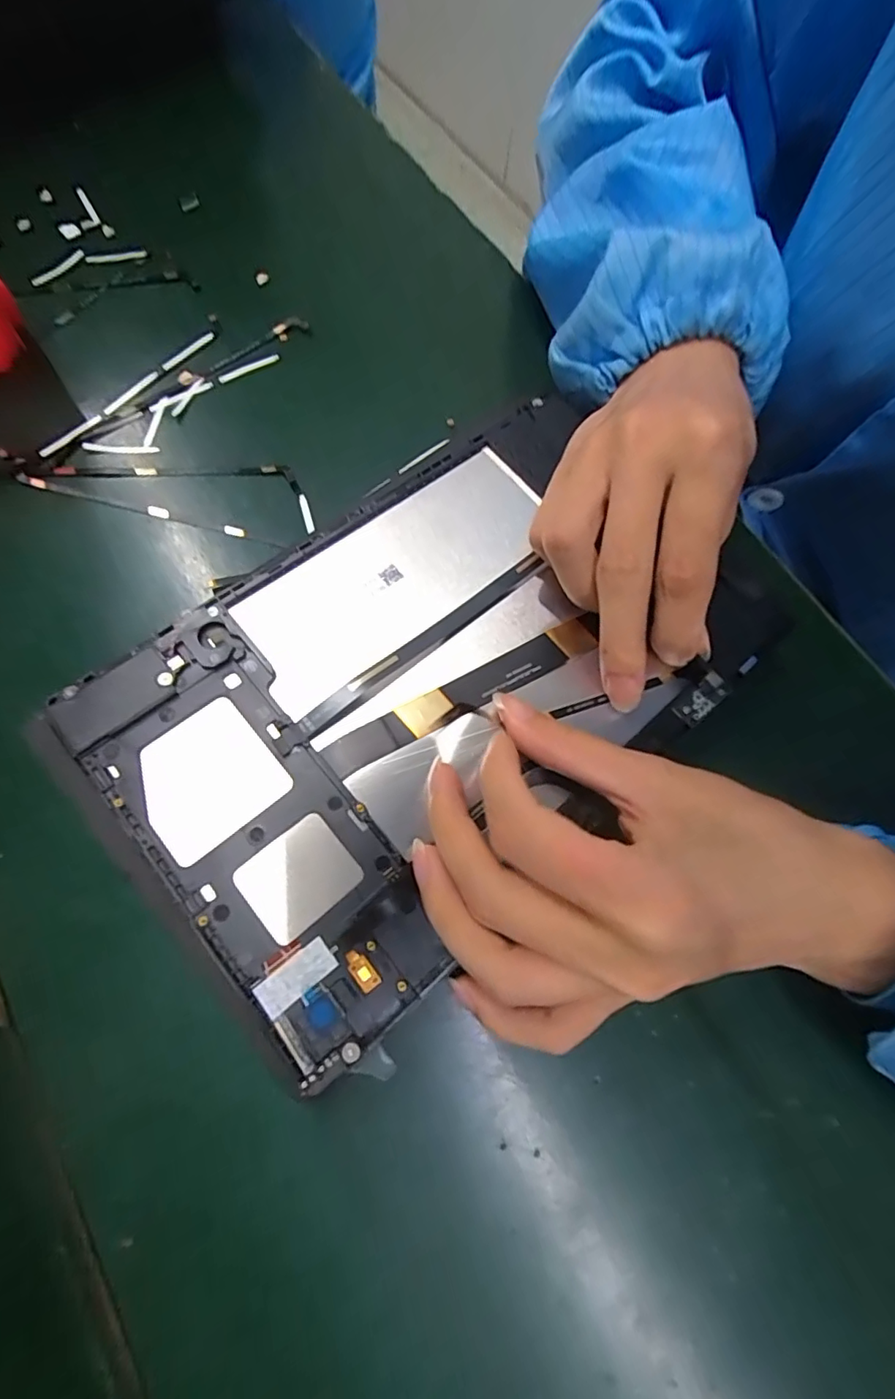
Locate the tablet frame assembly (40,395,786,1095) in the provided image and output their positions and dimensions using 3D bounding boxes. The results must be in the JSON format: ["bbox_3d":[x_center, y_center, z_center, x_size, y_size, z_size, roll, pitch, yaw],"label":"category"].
[{"bbox_3d":[0.000,-0.012,0.202,0.232,0.012,0.146,-39,78,-17],"label":"tablet frame assembly"}]

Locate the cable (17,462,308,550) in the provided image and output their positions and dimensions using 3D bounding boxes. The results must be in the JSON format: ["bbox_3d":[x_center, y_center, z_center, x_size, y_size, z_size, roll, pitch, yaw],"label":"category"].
[{"bbox_3d":[-0.122,-0.098,0.247,0.126,0.006,0.041,14,70,0],"label":"cable"}]

